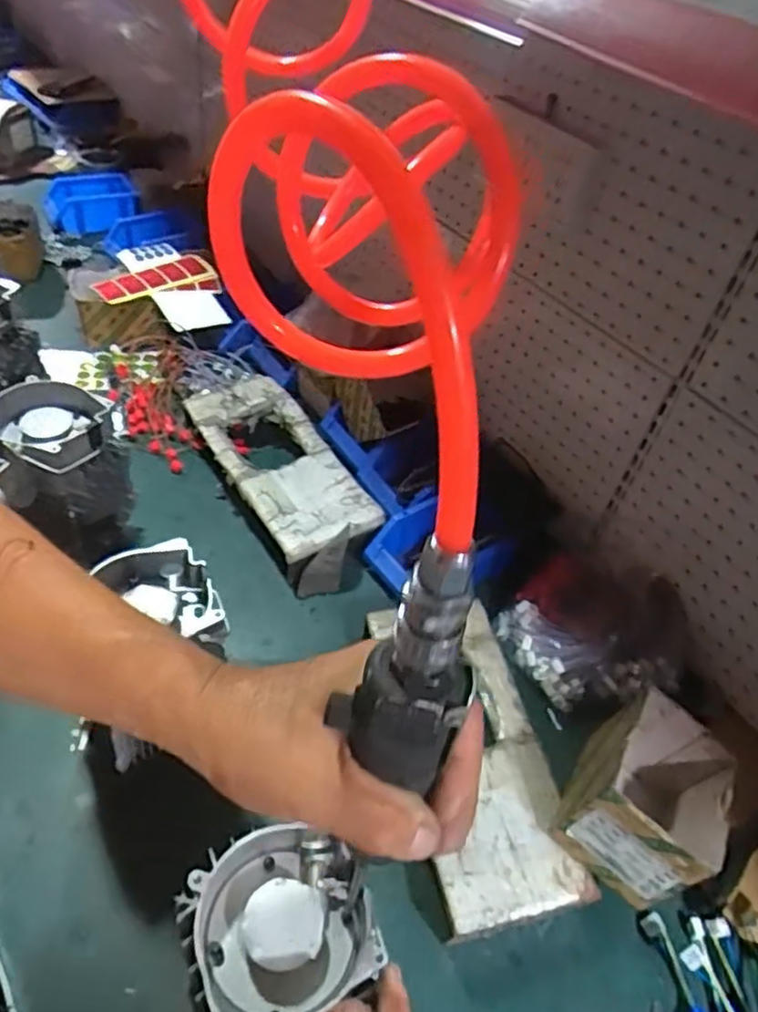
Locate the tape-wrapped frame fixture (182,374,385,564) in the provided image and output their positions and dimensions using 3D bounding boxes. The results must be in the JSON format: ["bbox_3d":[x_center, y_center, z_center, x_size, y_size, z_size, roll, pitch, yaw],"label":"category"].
[{"bbox_3d":[-0.146,-0.061,0.943,0.146,0.049,0.355,-20,54,-28],"label":"tape-wrapped frame fixture"}]

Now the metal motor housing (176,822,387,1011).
[{"bbox_3d":[-0.064,0.269,0.435,0.112,0.045,0.109,-16,51,-20],"label":"metal motor housing"}]

